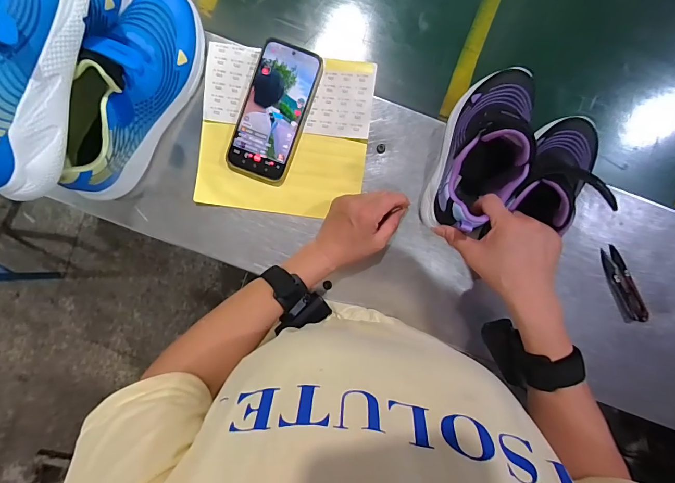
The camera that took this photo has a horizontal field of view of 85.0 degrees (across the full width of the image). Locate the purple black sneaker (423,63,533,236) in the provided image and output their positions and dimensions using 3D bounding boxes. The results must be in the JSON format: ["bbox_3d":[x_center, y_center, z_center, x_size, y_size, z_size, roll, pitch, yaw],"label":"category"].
[{"bbox_3d":[0.168,-0.105,0.405,0.078,0.109,0.194,18,93,-1],"label":"purple black sneaker"}]

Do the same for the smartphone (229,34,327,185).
[{"bbox_3d":[-0.079,-0.160,0.458,0.079,0.010,0.165,20,93,-1],"label":"smartphone"}]

